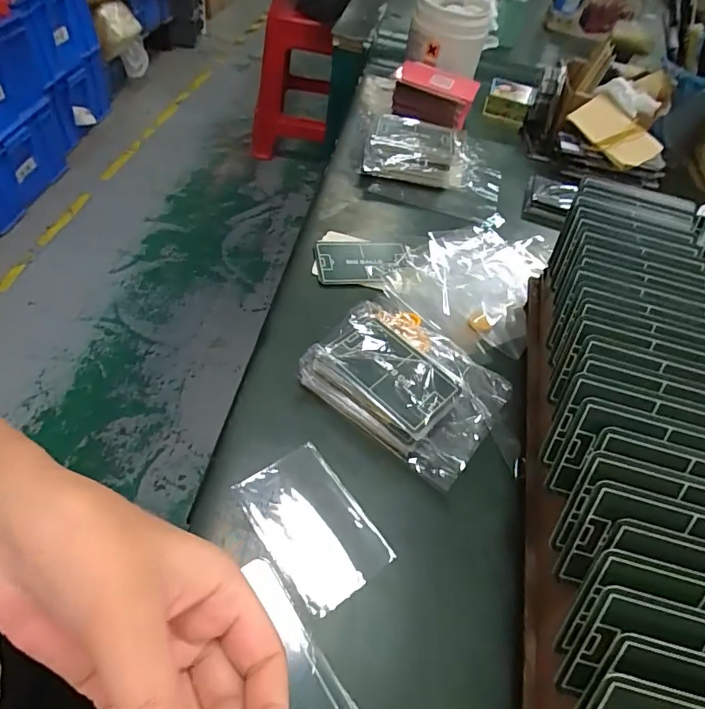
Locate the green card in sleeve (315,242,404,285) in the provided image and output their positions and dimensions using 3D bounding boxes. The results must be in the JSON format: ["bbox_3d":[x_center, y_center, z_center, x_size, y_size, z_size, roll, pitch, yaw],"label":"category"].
[{"bbox_3d":[0.007,-0.083,0.429,0.076,0.006,0.050,1,52,-9],"label":"green card in sleeve"}]

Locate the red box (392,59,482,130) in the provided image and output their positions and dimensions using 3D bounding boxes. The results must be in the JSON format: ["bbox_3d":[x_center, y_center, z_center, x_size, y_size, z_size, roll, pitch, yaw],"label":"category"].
[{"bbox_3d":[0.098,-0.318,0.594,0.100,0.036,0.076,20,51,5],"label":"red box"}]

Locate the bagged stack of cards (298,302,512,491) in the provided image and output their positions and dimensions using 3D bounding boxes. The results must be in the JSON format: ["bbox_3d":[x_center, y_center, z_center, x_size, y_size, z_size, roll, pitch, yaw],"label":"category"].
[{"bbox_3d":[0.040,0.014,0.336,0.120,0.030,0.096,34,54,17],"label":"bagged stack of cards"}]

